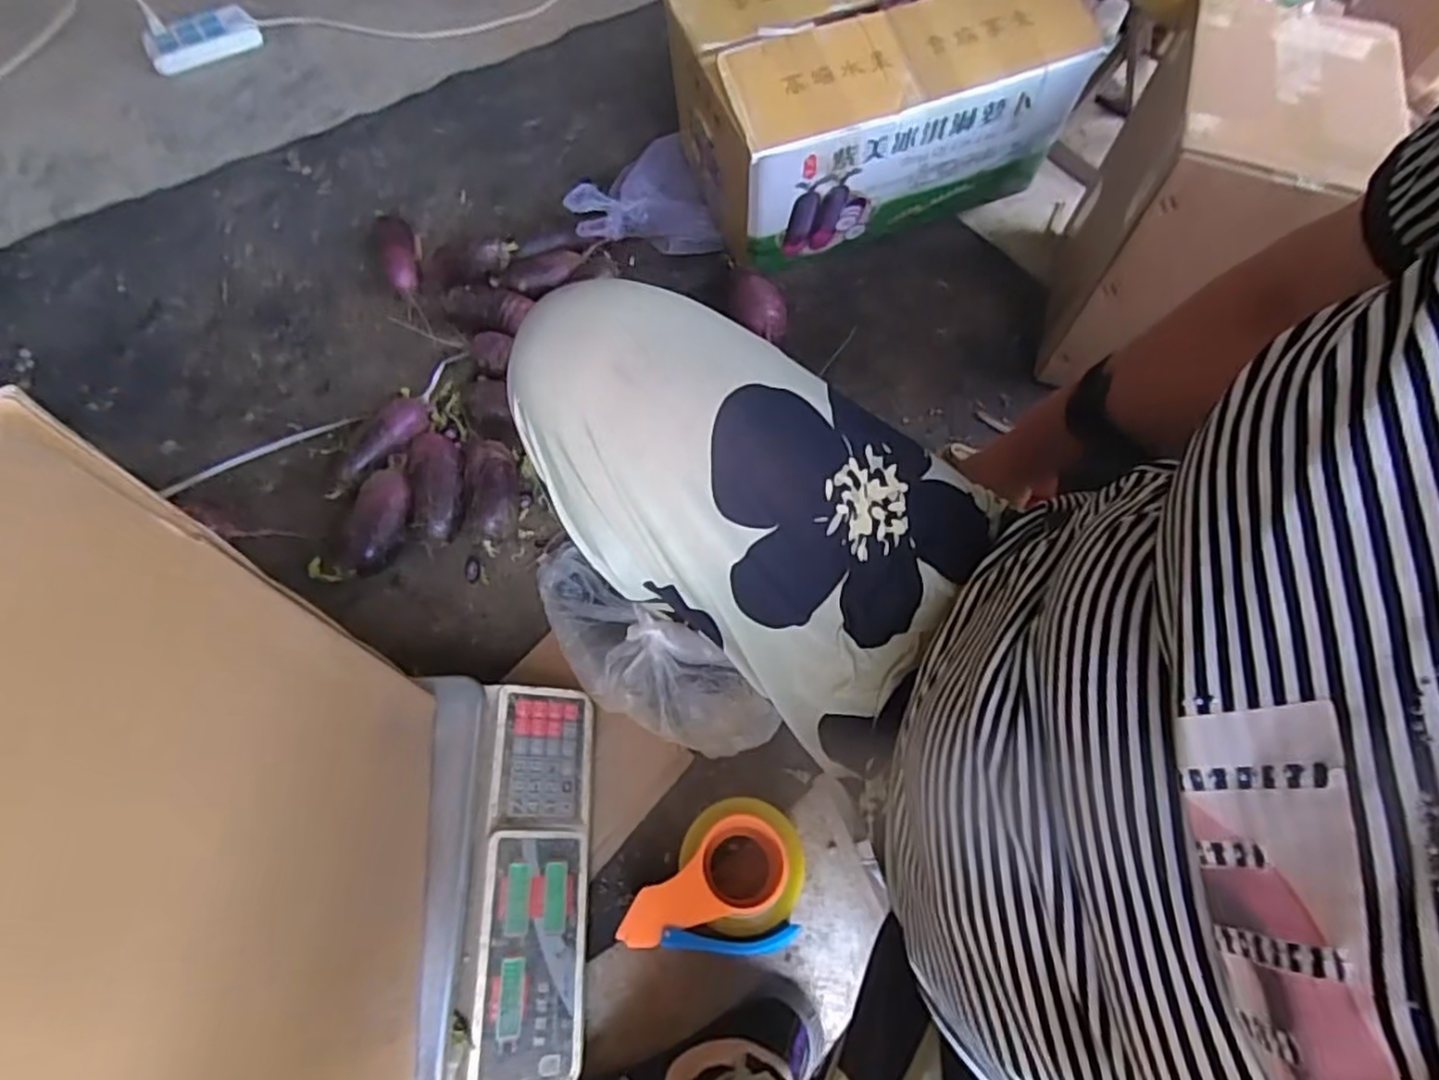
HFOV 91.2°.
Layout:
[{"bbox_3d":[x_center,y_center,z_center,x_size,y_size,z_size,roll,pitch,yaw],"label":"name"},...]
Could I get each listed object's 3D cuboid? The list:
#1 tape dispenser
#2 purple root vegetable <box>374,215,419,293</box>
[{"bbox_3d":[0.006,0.311,0.659,0.142,0.069,0.128,6,63,1],"label":"tape dispenser"},{"bbox_3d":[-0.458,-0.403,1.008,0.049,0.048,0.141,-17,65,-10],"label":"purple root vegetable"}]

